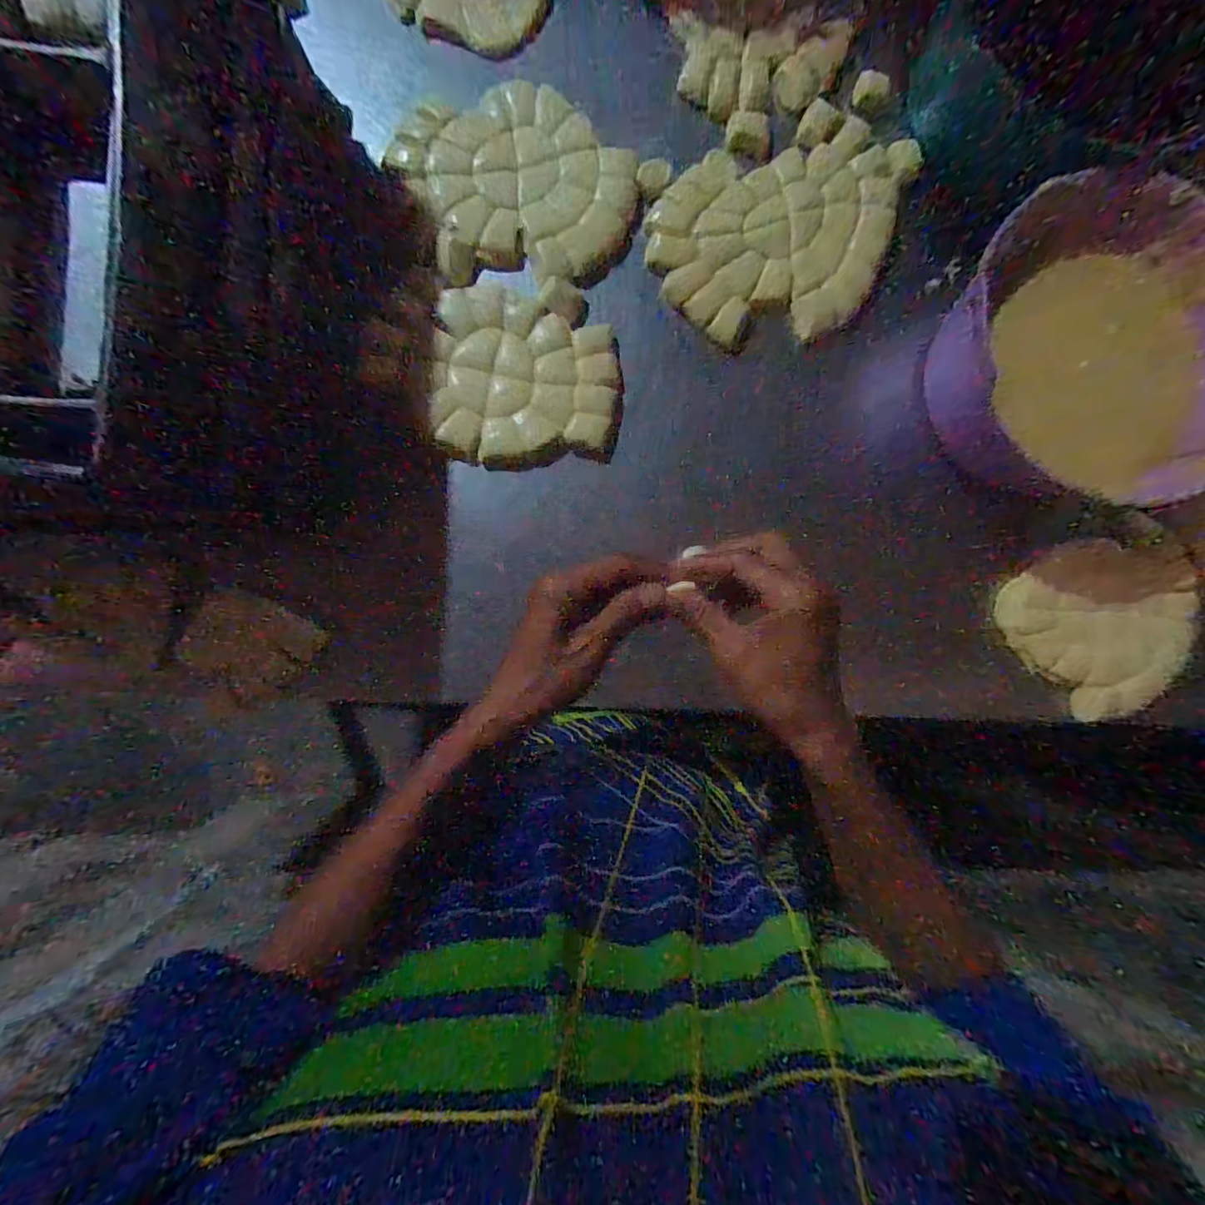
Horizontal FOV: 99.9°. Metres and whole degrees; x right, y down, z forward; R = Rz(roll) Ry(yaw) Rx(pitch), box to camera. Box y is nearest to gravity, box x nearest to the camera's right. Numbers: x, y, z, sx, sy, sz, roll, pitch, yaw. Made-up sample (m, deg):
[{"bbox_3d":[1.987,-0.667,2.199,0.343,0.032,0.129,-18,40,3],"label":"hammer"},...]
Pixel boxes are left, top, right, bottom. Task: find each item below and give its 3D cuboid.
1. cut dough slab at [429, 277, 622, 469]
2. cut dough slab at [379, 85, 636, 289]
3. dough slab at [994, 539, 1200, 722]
[{"bbox_3d":[-0.071,-0.220,0.497,0.176,0.025,0.175,2,90,-3],"label":"cut dough slab"},{"bbox_3d":[-0.077,-0.406,0.491,0.218,0.017,0.186,-15,90,-3],"label":"cut dough slab"},{"bbox_3d":[0.539,0.014,0.538,0.187,0.028,0.183,-37,92,-3],"label":"dough slab"}]

